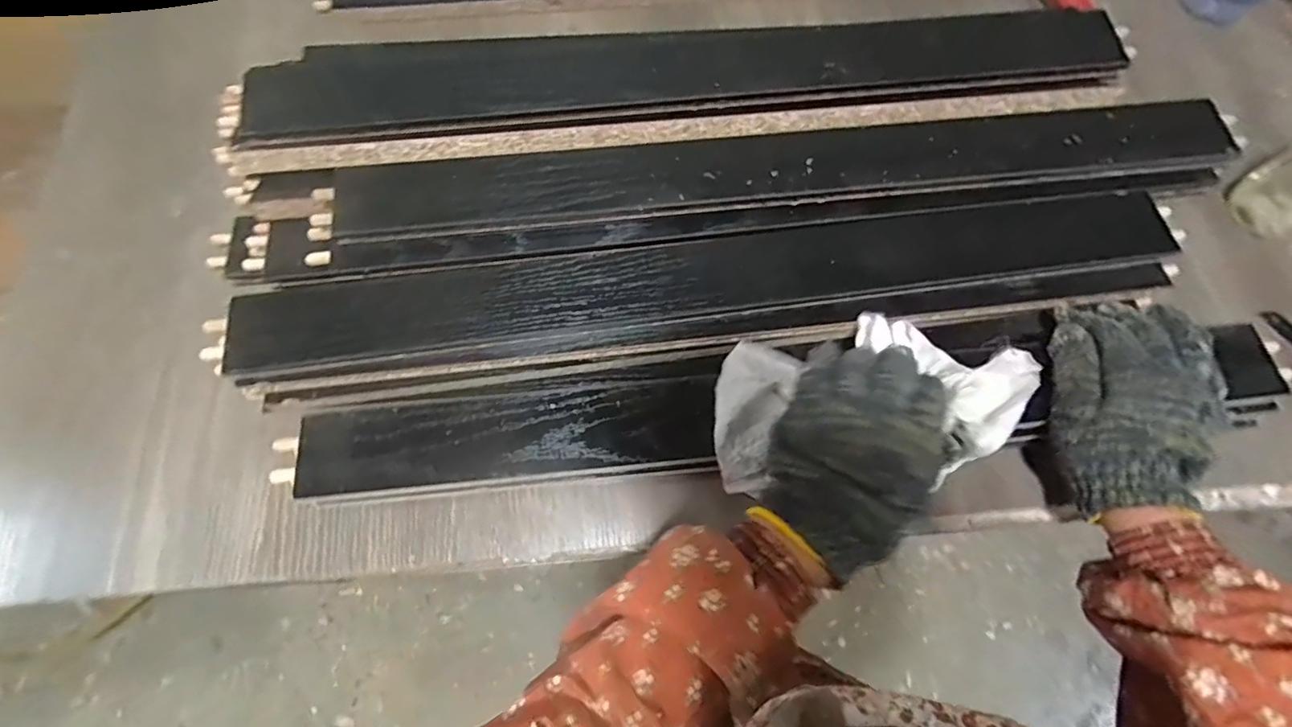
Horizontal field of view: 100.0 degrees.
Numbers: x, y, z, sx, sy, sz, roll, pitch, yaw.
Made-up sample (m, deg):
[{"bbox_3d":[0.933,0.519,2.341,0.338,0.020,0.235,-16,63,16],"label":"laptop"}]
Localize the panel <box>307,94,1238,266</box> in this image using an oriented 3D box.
[{"bbox_3d":[0.099,-0.137,0.388,0.666,0.019,0.070,-6,84,-3],"label":"panel"}]

